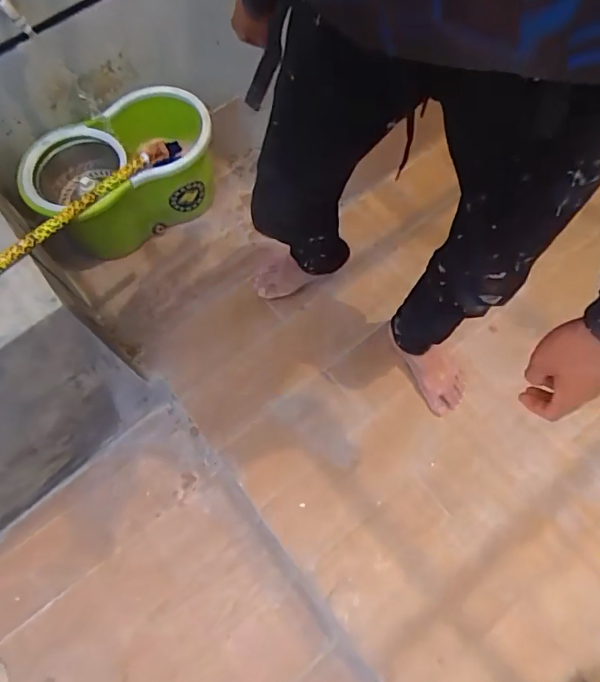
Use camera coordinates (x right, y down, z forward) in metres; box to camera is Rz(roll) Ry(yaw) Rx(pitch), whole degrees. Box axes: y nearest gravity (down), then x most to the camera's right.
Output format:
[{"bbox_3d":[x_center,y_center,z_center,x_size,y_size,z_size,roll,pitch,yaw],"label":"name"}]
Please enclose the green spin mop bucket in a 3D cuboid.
[{"bbox_3d":[-0.404,-0.415,1.255,0.457,0.232,0.269,-41,70,-13],"label":"green spin mop bucket"}]

